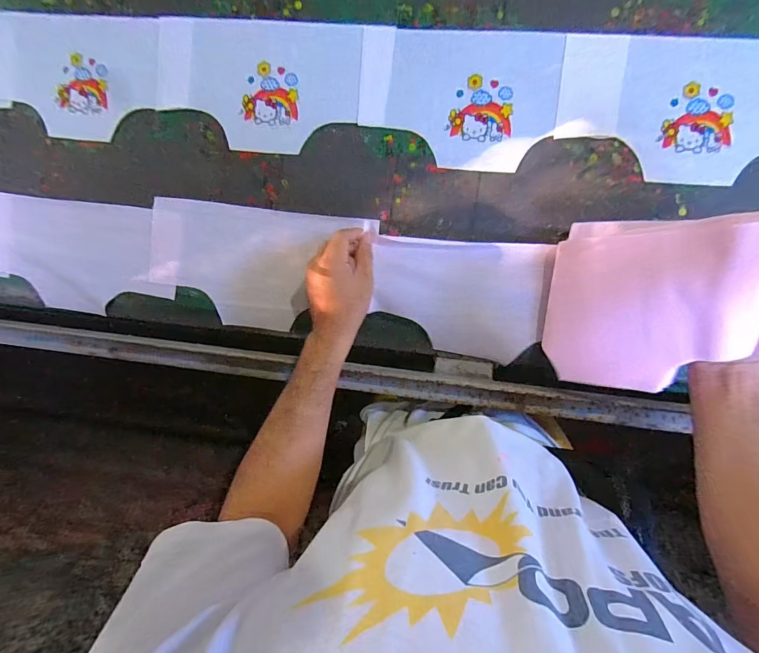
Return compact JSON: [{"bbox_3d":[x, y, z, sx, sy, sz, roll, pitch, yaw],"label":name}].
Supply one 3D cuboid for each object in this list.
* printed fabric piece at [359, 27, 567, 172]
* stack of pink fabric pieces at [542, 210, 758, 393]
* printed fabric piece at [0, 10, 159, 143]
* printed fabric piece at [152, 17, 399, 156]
[{"bbox_3d":[0.098,-0.291,0.487,0.247,0.009,0.165,7,98,6],"label":"printed fabric piece"},{"bbox_3d":[0.279,-0.019,0.391,0.025,0.208,0.178,-9,101,-35],"label":"stack of pink fabric pieces"},{"bbox_3d":[-0.451,-0.363,0.549,0.276,0.011,0.168,9,98,6],"label":"printed fabric piece"},{"bbox_3d":[-0.148,-0.324,0.513,0.320,0.008,0.164,7,98,6],"label":"printed fabric piece"}]

